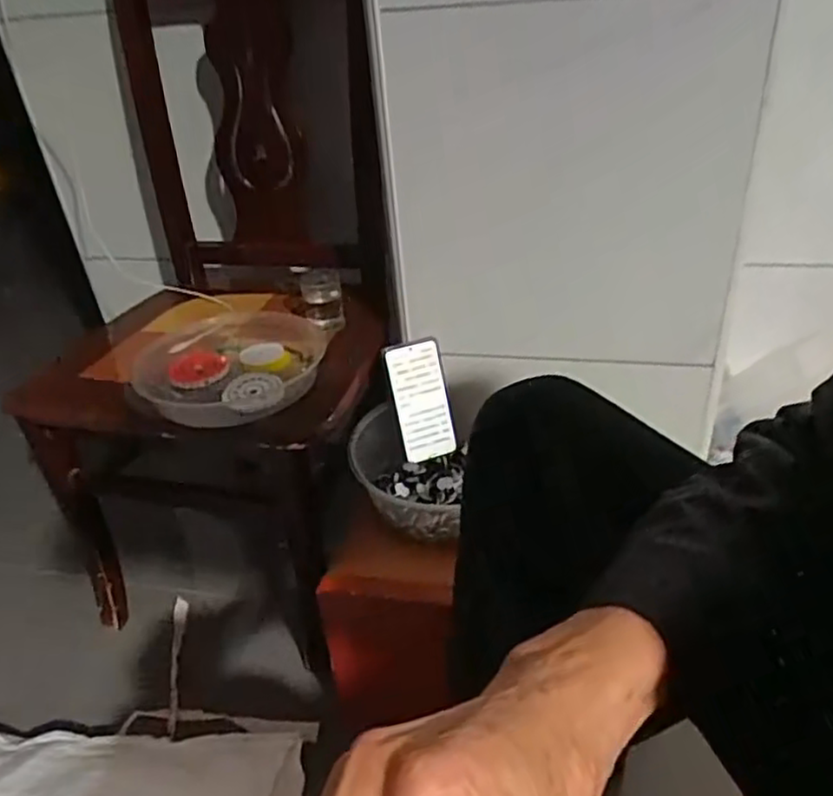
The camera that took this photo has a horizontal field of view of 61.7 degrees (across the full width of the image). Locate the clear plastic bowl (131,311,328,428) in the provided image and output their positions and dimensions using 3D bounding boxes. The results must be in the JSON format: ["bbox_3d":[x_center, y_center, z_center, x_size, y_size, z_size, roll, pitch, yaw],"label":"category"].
[{"bbox_3d":[-0.247,-0.041,0.901,0.245,0.062,0.258,-4,34,2],"label":"clear plastic bowl"}]

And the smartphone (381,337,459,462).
[{"bbox_3d":[0.007,0.003,0.942,0.079,0.163,0.009,-18,17,-15],"label":"smartphone"}]

